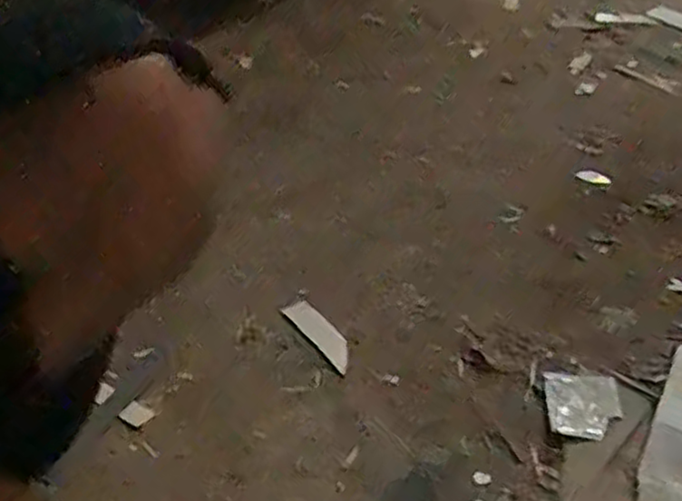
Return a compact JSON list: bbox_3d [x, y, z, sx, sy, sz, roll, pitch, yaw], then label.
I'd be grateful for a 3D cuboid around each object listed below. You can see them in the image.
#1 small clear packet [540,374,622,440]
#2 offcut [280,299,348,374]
[{"bbox_3d":[0.204,0.130,0.611,0.060,0.009,0.067,3,40,2],"label":"small clear packet"},{"bbox_3d":[-0.018,0.076,0.672,0.028,0.007,0.087,-26,47,-29],"label":"offcut"}]

